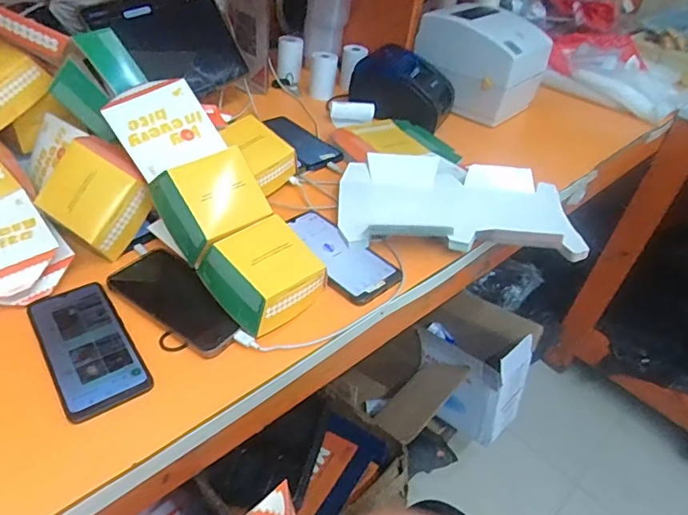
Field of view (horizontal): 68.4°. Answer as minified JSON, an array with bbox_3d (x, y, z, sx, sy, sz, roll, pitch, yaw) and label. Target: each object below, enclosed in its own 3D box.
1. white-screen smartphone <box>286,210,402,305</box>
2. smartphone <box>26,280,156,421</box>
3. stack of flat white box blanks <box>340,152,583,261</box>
[{"bbox_3d":[-0.011,-0.007,0.637,0.167,0.014,0.082,35,48,29],"label":"white-screen smartphone"},{"bbox_3d":[-0.254,0.083,0.500,0.075,0.007,0.157,-23,49,-30],"label":"smartphone"},{"bbox_3d":[0.157,-0.072,0.698,0.315,0.046,0.167,6,41,-2],"label":"stack of flat white box blanks"}]

